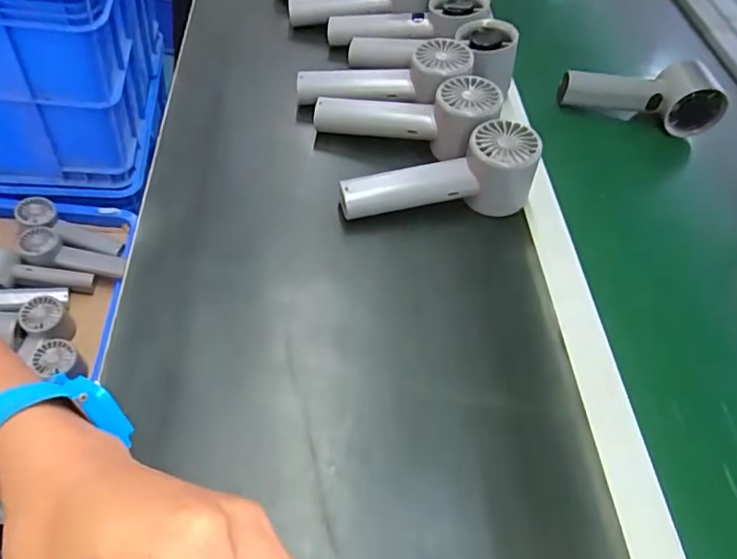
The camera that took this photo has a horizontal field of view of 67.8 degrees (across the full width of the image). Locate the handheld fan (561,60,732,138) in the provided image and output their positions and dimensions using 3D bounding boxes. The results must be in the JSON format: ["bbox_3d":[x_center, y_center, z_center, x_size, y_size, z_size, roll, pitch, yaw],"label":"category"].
[{"bbox_3d":[0.276,-0.185,0.554,0.163,0.052,0.043,2,53,-5],"label":"handheld fan"}]

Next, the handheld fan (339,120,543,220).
[{"bbox_3d":[0.056,-0.080,0.430,0.156,0.057,0.049,-12,56,-13],"label":"handheld fan"}]

